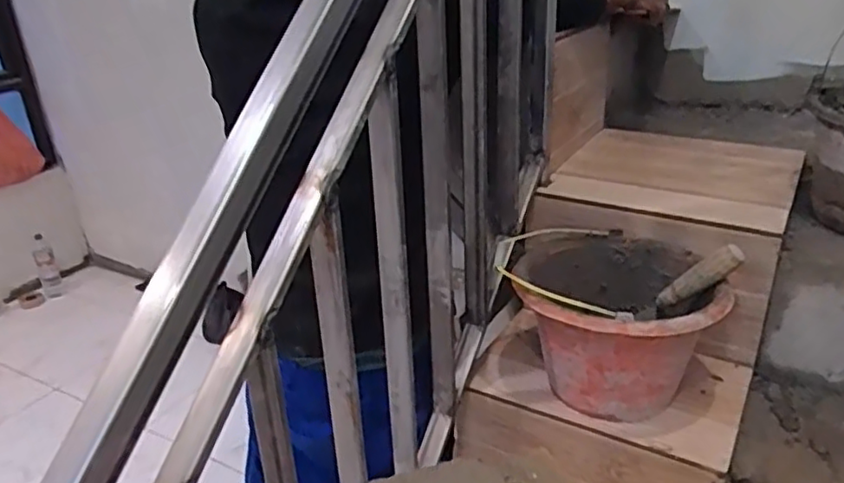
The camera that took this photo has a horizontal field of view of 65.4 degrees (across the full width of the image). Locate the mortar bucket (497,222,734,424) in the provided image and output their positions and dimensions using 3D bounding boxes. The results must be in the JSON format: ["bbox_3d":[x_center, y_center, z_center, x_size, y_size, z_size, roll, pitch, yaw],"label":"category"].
[{"bbox_3d":[0.274,0.121,0.981,0.281,0.197,0.281,-3,26,2],"label":"mortar bucket"}]

